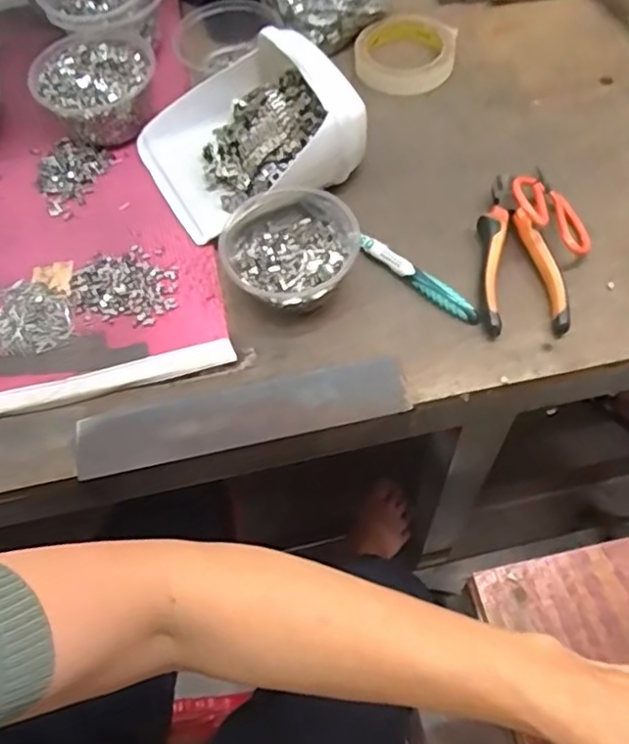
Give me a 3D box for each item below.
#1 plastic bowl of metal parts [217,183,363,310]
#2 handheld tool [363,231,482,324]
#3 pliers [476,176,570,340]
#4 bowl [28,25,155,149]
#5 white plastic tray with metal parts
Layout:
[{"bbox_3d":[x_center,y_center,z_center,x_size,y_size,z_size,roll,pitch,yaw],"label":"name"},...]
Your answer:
[{"bbox_3d":[-0.018,-0.097,0.517,0.104,0.046,0.103,-2,61,4],"label":"plastic bowl of metal parts"},{"bbox_3d":[0.085,-0.075,0.518,0.112,0.015,0.016,36,70,21],"label":"handheld tool"},{"bbox_3d":[0.163,-0.099,0.520,0.063,0.020,0.150,-3,61,4],"label":"pliers"},{"bbox_3d":[-0.202,-0.270,0.597,0.106,0.060,0.106,-2,61,4],"label":"bowl"},{"bbox_3d":[-0.065,-0.214,0.555,0.164,0.083,0.161,-29,63,-11],"label":"white plastic tray with metal parts"}]

